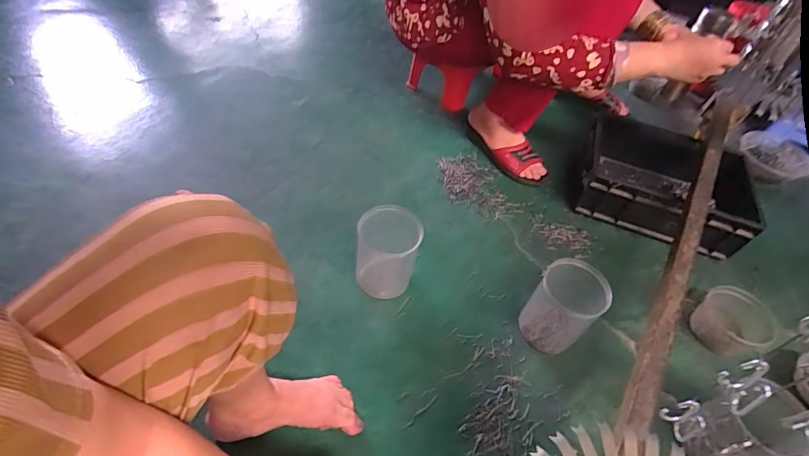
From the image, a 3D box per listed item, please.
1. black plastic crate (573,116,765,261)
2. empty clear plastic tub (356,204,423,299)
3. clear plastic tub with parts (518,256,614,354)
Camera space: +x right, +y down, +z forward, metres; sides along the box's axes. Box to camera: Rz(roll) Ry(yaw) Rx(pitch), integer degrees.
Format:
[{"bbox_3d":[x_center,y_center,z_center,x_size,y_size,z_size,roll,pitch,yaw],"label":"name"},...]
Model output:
[{"bbox_3d":[0.557,-0.107,1.001,0.343,0.105,0.266,20,51,9],"label":"black plastic crate"},{"bbox_3d":[-0.030,0.045,0.781,0.106,0.138,0.091,4,50,-5],"label":"empty clear plastic tub"},{"bbox_3d":[0.259,0.123,0.740,0.100,0.153,0.105,3,50,-4],"label":"clear plastic tub with parts"}]

